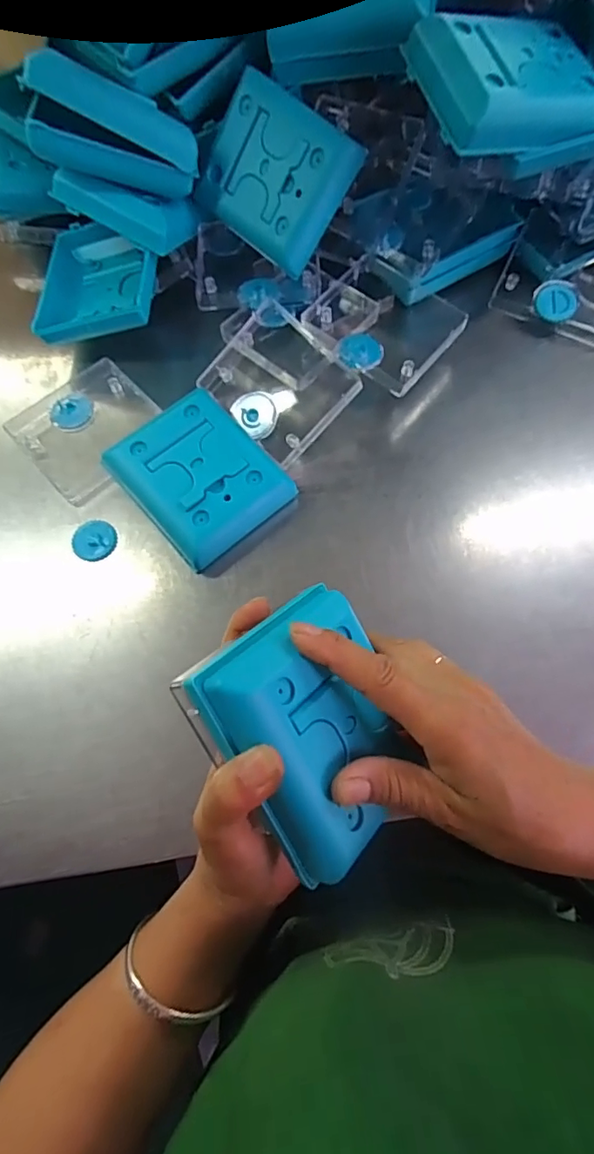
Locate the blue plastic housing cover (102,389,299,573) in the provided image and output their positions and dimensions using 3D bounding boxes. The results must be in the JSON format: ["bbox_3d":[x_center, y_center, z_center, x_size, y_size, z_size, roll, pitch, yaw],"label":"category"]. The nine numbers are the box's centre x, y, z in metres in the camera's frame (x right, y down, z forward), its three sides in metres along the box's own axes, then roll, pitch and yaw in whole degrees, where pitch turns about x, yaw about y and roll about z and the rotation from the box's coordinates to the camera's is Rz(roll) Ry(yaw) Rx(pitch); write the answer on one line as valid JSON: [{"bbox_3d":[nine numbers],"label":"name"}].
[{"bbox_3d":[-0.068,-0.071,0.363,0.092,0.024,0.107,-40,72,-13],"label":"blue plastic housing cover"}]

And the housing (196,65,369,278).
[{"bbox_3d":[-0.017,-0.297,0.384,0.107,0.022,0.093,40,118,1],"label":"housing"}]

